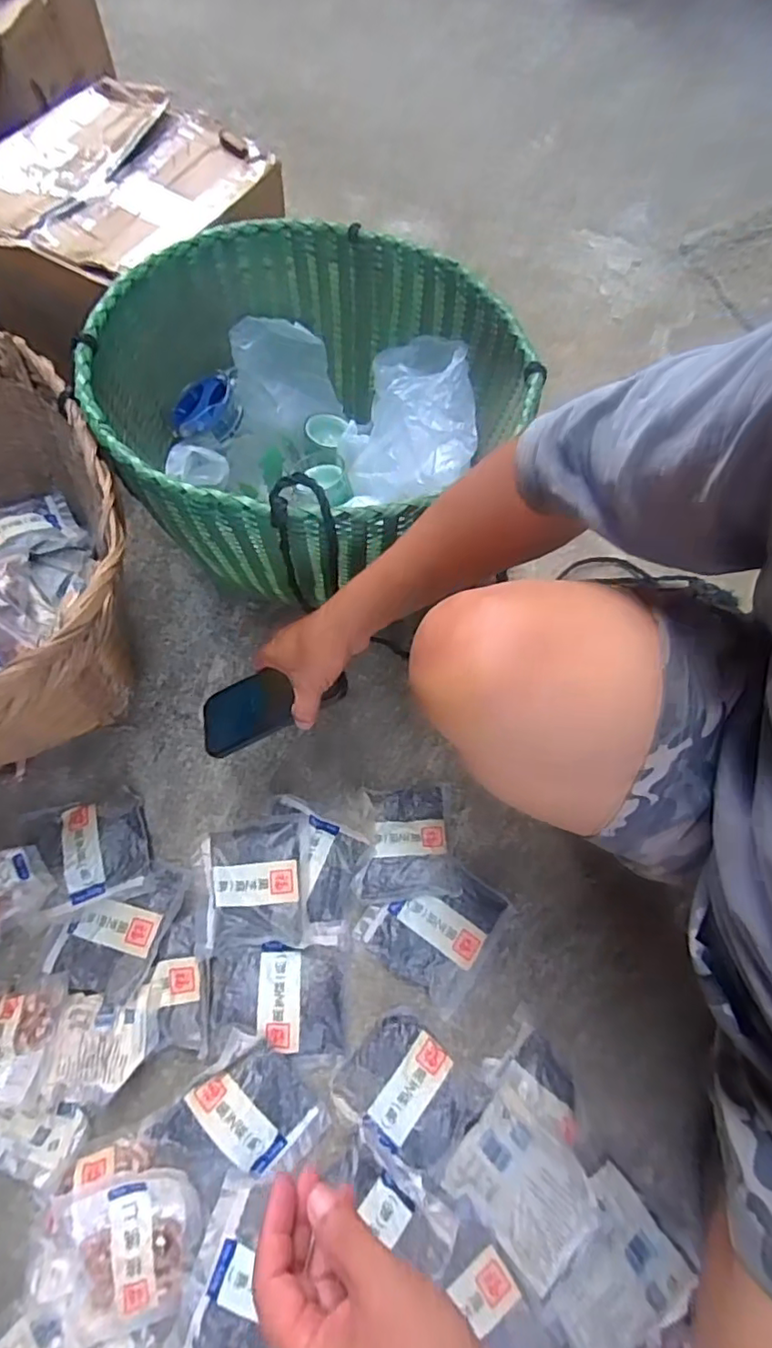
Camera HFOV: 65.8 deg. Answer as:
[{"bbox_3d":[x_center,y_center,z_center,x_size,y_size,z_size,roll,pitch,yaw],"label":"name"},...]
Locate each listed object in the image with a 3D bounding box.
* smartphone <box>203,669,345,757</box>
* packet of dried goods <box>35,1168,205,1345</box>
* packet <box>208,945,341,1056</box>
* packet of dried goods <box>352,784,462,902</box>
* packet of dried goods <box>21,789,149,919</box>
[{"bbox_3d":[-0.122,0.026,0.638,0.165,0.017,0.072,-25,66,9],"label":"smartphone"},{"bbox_3d":[-0.247,0.530,0.547,0.140,0.023,0.111,-10,66,-8],"label":"packet of dried goods"},{"bbox_3d":[-0.119,0.349,0.646,0.142,0.023,0.104,3,65,-2],"label":"packet"},{"bbox_3d":[0.021,0.200,0.722,0.117,0.027,0.130,-2,65,-5],"label":"packet of dried goods"},{"bbox_3d":[-0.345,0.203,0.699,0.127,0.033,0.123,-16,67,-11],"label":"packet of dried goods"}]

